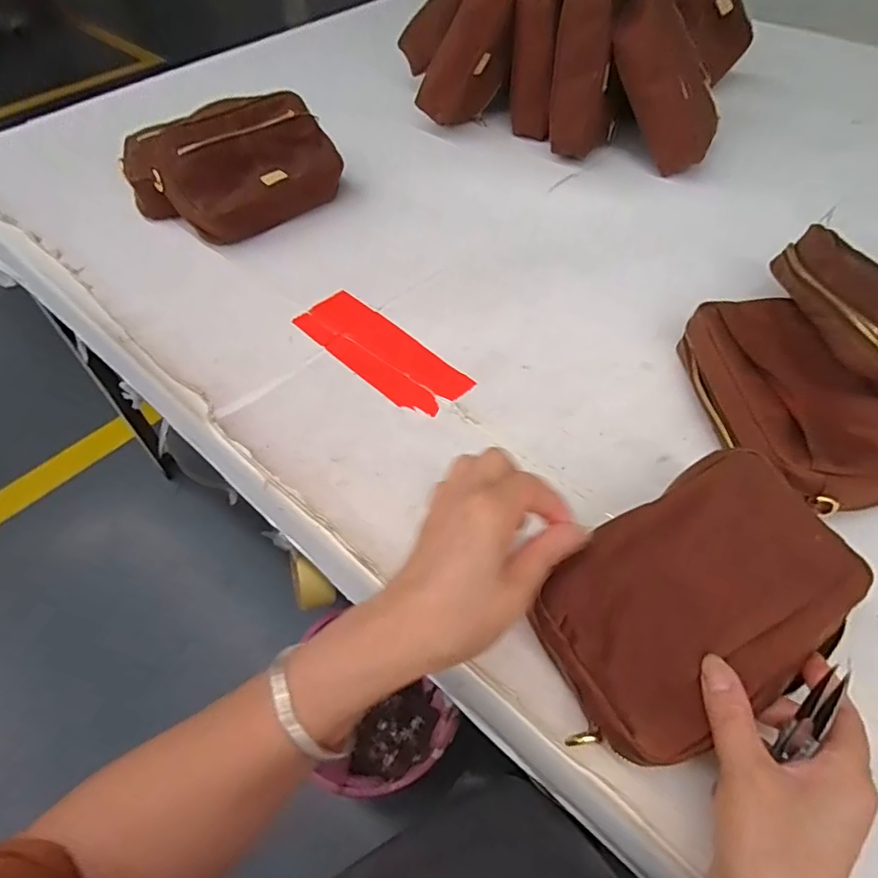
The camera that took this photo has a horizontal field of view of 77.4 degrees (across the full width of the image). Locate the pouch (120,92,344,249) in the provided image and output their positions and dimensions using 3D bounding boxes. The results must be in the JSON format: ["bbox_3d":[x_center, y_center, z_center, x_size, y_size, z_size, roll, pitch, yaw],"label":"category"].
[{"bbox_3d":[-0.223,-0.315,0.629,0.213,0.083,0.108,-35,59,-24],"label":"pouch"}]

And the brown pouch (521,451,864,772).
[{"bbox_3d":[0.154,0.091,0.322,0.188,0.034,0.117,-28,57,-19],"label":"brown pouch"}]

